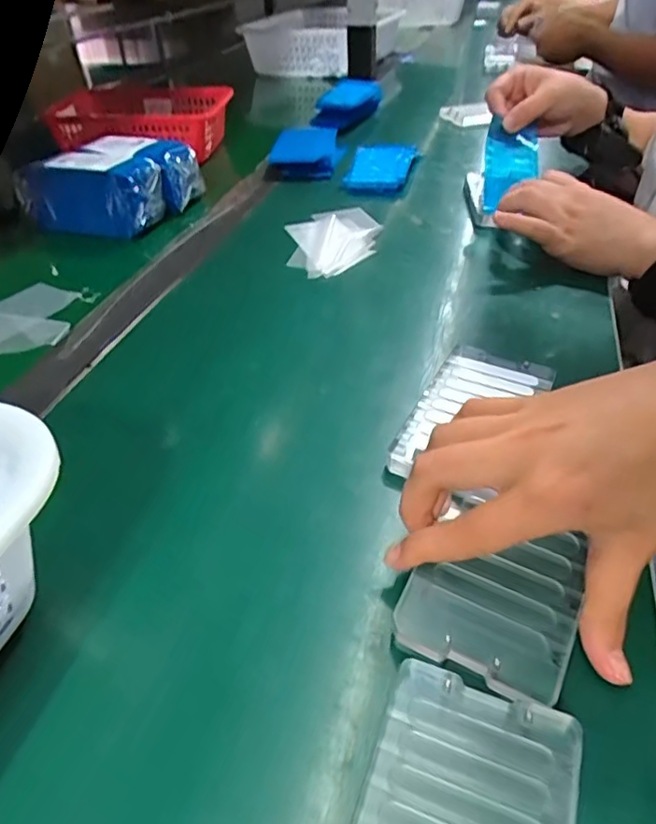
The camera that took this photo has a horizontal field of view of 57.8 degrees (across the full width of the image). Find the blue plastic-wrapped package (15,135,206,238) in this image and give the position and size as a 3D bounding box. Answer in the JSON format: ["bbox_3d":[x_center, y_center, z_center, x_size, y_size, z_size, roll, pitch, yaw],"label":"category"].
[{"bbox_3d":[-0.226,-0.239,0.615,0.148,0.060,0.120,9,41,13],"label":"blue plastic-wrapped package"}]

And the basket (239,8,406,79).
[{"bbox_3d":[-0.045,-0.716,1.167,0.214,0.100,0.278,3,40,7],"label":"basket"}]

